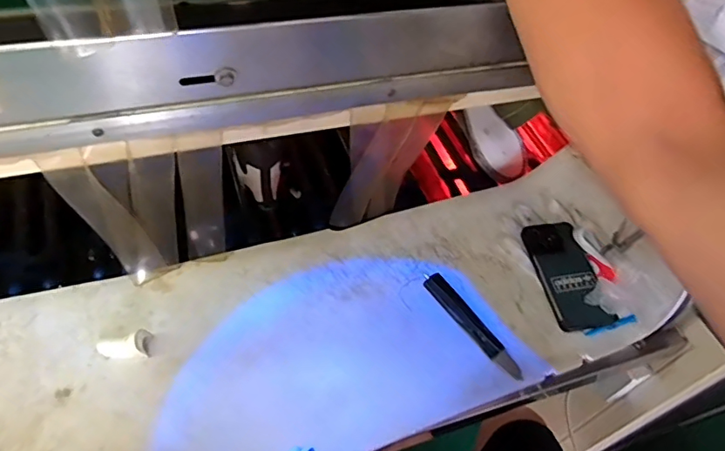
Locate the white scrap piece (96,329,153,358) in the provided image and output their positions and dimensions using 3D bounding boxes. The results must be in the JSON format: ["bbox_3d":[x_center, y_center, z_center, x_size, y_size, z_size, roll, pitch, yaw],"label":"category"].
[{"bbox_3d":[-0.279,0.136,0.600,0.056,0.024,0.030,-1,52,-7],"label":"white scrap piece"}]

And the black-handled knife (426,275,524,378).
[{"bbox_3d":[0.142,0.127,0.666,0.031,0.016,0.168,-29,60,-25],"label":"black-handled knife"}]

